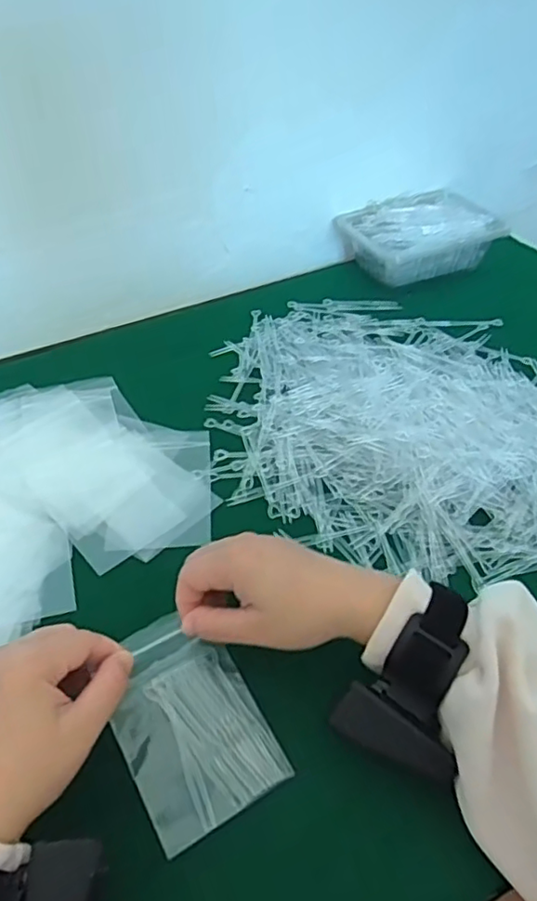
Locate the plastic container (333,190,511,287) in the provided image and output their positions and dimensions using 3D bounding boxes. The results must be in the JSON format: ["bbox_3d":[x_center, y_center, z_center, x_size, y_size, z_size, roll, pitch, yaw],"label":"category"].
[{"bbox_3d":[0.183,-0.261,0.751,0.173,0.066,0.124,-17,46,-14],"label":"plastic container"}]

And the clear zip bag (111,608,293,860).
[{"bbox_3d":[-0.048,0.158,0.364,0.079,0.004,0.116,-22,62,-24],"label":"clear zip bag"}]

